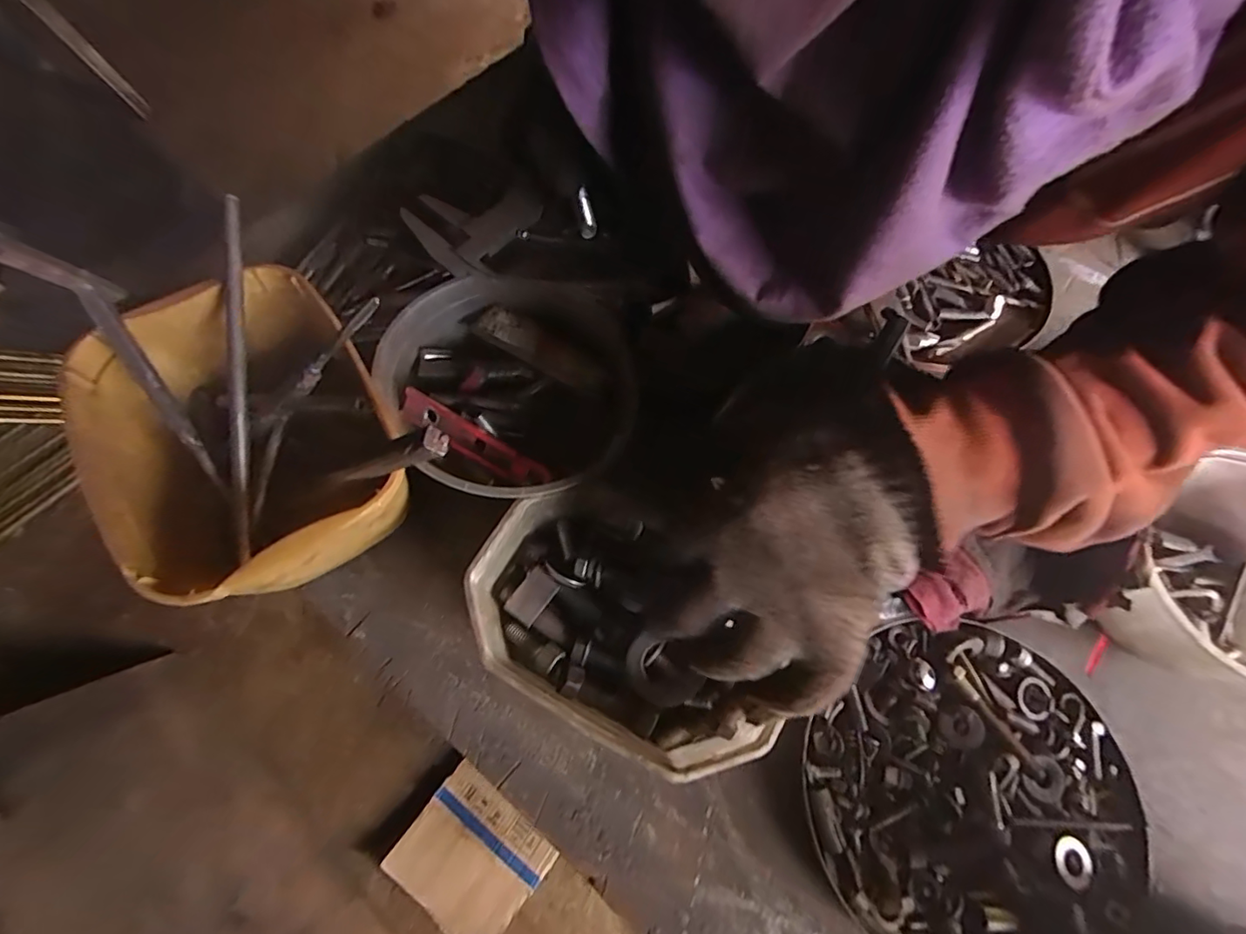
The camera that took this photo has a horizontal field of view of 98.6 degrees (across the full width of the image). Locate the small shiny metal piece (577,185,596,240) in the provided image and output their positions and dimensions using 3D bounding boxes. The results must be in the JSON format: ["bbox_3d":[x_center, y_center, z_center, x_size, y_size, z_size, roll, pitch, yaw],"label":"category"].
[{"bbox_3d":[-0.024,-0.169,0.356,0.010,0.012,0.034,-5,66,-3],"label":"small shiny metal piece"}]

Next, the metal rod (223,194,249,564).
[{"bbox_3d":[-0.243,-0.059,0.336,0.011,0.015,0.230,-5,86,-2],"label":"metal rod"}]

